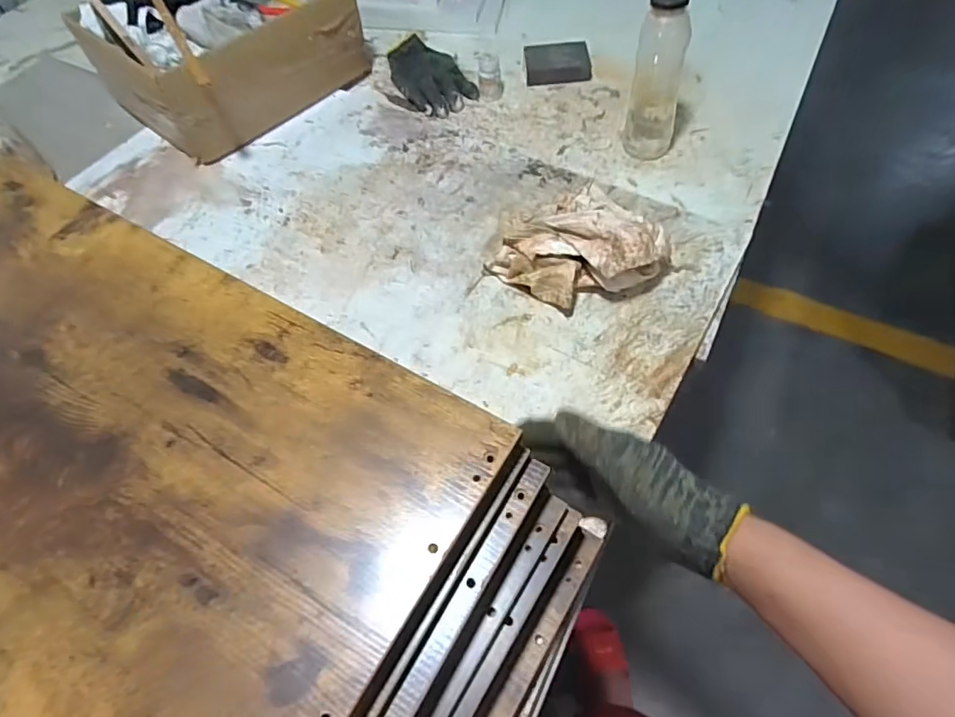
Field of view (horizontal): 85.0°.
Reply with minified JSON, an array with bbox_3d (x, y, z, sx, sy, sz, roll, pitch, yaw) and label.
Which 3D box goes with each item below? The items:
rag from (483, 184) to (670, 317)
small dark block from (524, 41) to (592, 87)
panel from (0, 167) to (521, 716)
[{"bbox_3d":[0.108,-0.120,0.562,0.169,0.068,0.142,-29,61,-14],"label":"rag"},{"bbox_3d":[0.123,-0.451,0.799,0.096,0.029,0.073,-1,58,2],"label":"small dark block"},{"bbox_3d":[-0.279,0.030,0.362,0.552,0.009,0.269,27,63,18],"label":"panel"}]

